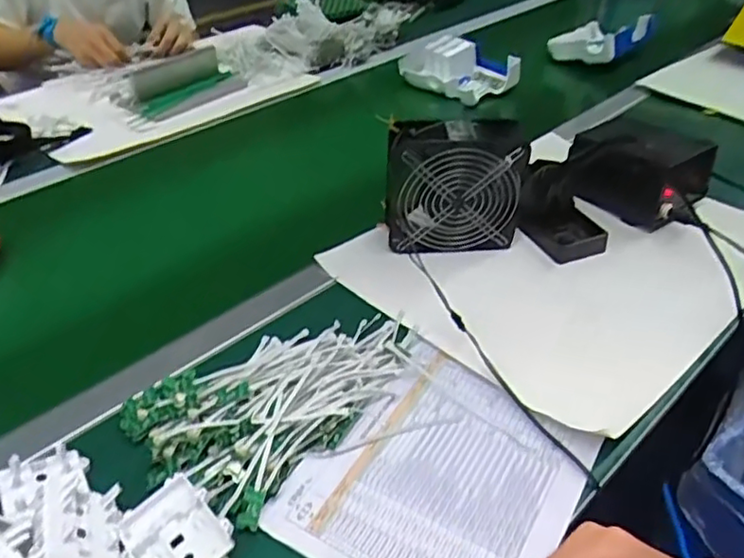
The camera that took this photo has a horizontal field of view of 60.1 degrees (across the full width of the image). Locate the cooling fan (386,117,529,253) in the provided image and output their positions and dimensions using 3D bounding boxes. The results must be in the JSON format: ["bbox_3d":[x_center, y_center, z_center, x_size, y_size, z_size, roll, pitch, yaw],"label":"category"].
[{"bbox_3d":[0.097,-0.100,0.739,0.156,0.149,0.048,5,39,5],"label":"cooling fan"}]

